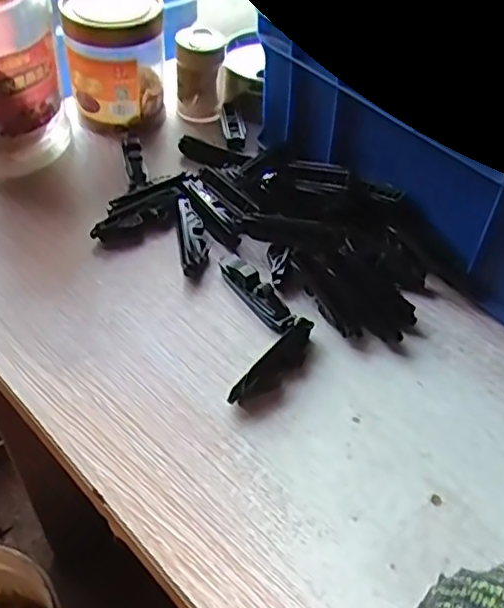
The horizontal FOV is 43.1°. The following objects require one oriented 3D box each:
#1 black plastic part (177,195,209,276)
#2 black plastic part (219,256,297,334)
[{"bbox_3d":[-0.046,-0.054,0.489,0.020,0.009,0.070,-6,62,-10],"label":"black plastic part"},{"bbox_3d":[0.003,-0.012,0.450,0.018,0.014,0.079,-25,54,-24],"label":"black plastic part"}]

